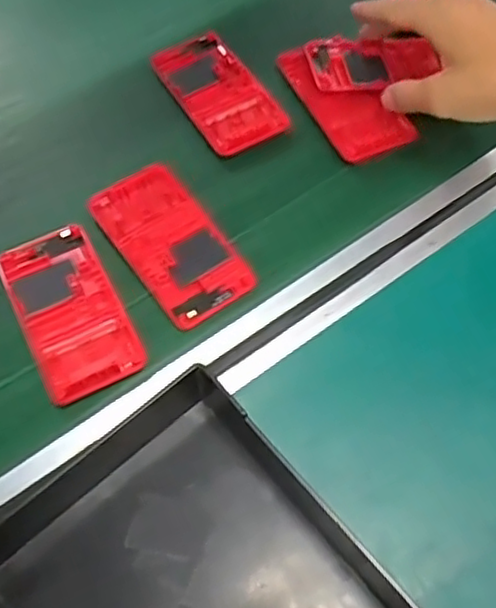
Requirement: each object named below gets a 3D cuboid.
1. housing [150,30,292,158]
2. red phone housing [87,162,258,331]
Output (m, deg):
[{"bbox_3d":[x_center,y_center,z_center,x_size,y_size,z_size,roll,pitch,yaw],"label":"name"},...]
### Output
[{"bbox_3d":[-0.023,-0.165,0.517,0.060,0.010,0.116,-29,65,-13],"label":"housing"},{"bbox_3d":[-0.053,-0.043,0.456,0.062,0.011,0.123,-33,66,-15],"label":"red phone housing"}]

